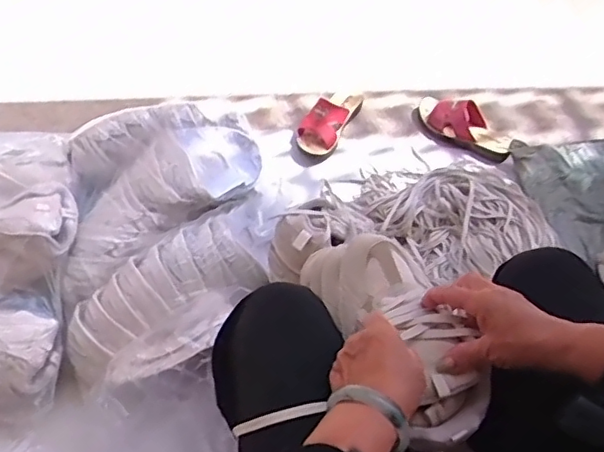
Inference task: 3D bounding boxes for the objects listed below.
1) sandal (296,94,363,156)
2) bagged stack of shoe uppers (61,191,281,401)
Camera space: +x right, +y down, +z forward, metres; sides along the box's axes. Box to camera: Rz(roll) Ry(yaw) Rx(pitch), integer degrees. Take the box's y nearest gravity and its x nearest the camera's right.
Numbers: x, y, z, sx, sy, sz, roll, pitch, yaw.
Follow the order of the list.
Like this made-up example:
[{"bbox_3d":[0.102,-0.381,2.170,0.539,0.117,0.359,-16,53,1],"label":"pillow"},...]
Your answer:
[{"bbox_3d":[0.068,-0.235,1.292,0.084,0.079,0.208,32,57,18],"label":"sandal"},{"bbox_3d":[-0.167,0.100,0.942,0.204,0.118,0.414,40,64,19],"label":"bagged stack of shoe uppers"}]

